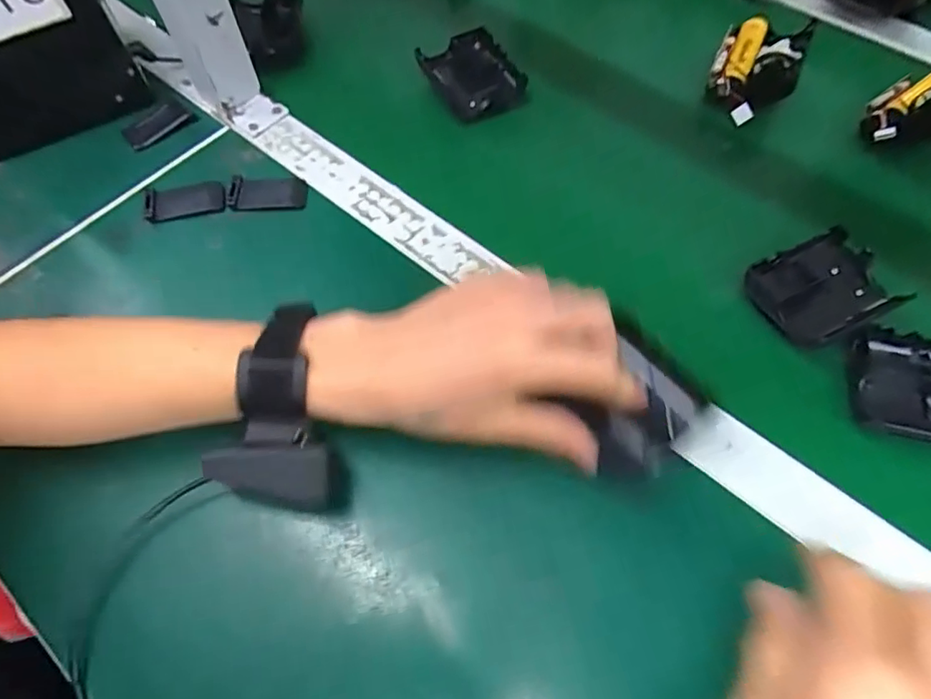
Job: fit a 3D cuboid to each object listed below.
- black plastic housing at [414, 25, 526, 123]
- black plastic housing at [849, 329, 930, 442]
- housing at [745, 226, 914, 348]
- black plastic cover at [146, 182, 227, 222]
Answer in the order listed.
[{"bbox_3d":[0.006,-0.231,0.476,0.066,0.026,0.088,-26,66,-11],"label":"black plastic housing"},{"bbox_3d":[0.276,0.024,0.337,0.081,0.020,0.064,16,65,9],"label":"black plastic housing"},{"bbox_3d":[0.235,-0.039,0.372,0.079,0.025,0.066,-21,65,-9],"label":"housing"},{"bbox_3d":[-0.209,-0.112,0.424,0.058,0.007,0.032,-10,64,-4],"label":"black plastic cover"}]

